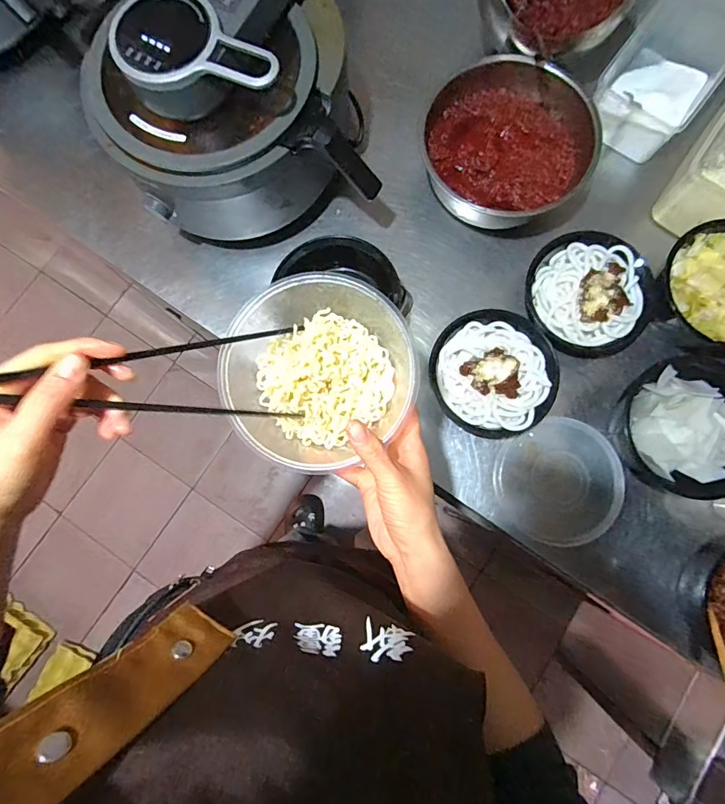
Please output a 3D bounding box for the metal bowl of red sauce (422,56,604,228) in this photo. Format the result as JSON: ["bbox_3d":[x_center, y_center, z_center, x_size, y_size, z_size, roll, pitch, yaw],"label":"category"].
[{"bbox_3d":[0.209,-0.373,0.637,0.237,0.073,0.218,0,80,1],"label":"metal bowl of red sauce"}]

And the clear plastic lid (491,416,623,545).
[{"bbox_3d":[0.274,0.114,0.604,0.164,0.013,0.168,-26,80,-4],"label":"clear plastic lid"}]

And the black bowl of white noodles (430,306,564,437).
[{"bbox_3d":[0.178,-0.039,0.602,0.162,0.064,0.170,0,80,1],"label":"black bowl of white noodles"}]

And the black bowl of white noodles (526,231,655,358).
[{"bbox_3d":[0.315,-0.154,0.614,0.157,0.060,0.164,0,80,1],"label":"black bowl of white noodles"}]

